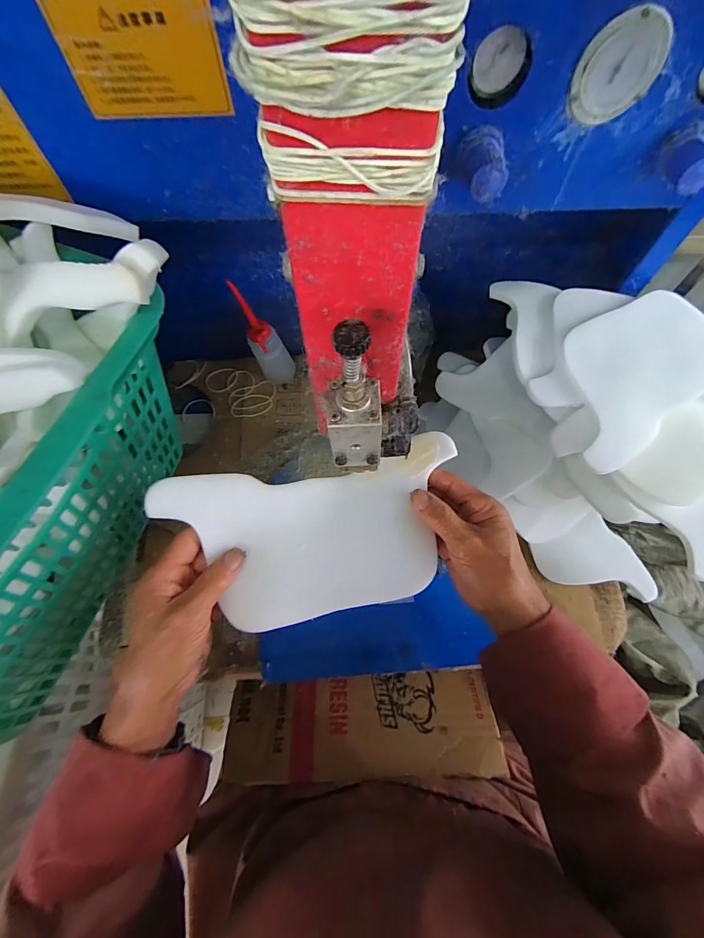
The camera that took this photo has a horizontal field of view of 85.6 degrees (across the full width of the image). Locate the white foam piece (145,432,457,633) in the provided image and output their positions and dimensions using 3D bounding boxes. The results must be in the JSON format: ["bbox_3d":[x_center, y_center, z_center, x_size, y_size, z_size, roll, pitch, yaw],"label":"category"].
[{"bbox_3d":[-0.023,0.056,0.326,0.242,0.032,0.134,-11,86,-9],"label":"white foam piece"}]

